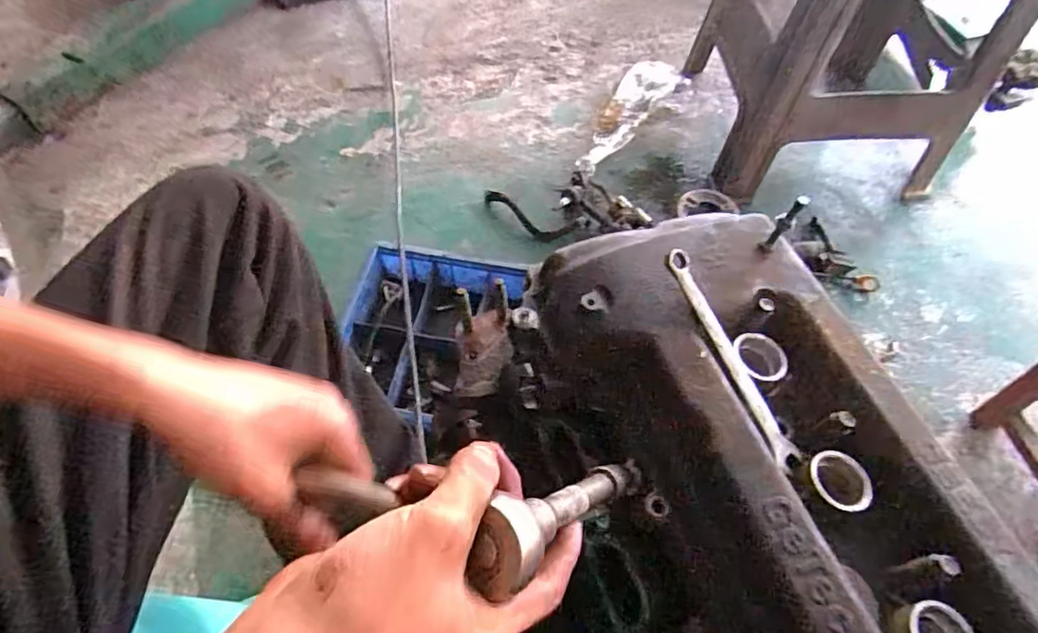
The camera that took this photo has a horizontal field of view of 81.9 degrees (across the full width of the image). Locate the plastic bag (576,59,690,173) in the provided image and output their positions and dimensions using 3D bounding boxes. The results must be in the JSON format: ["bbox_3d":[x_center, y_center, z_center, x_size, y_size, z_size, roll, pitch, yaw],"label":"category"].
[{"bbox_3d":[0.238,-0.481,1.406,0.133,0.038,0.441,34,64,21],"label":"plastic bag"}]

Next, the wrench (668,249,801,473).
[{"bbox_3d":[0.137,0.025,0.389,0.015,0.007,0.151,-25,82,-14],"label":"wrench"}]

